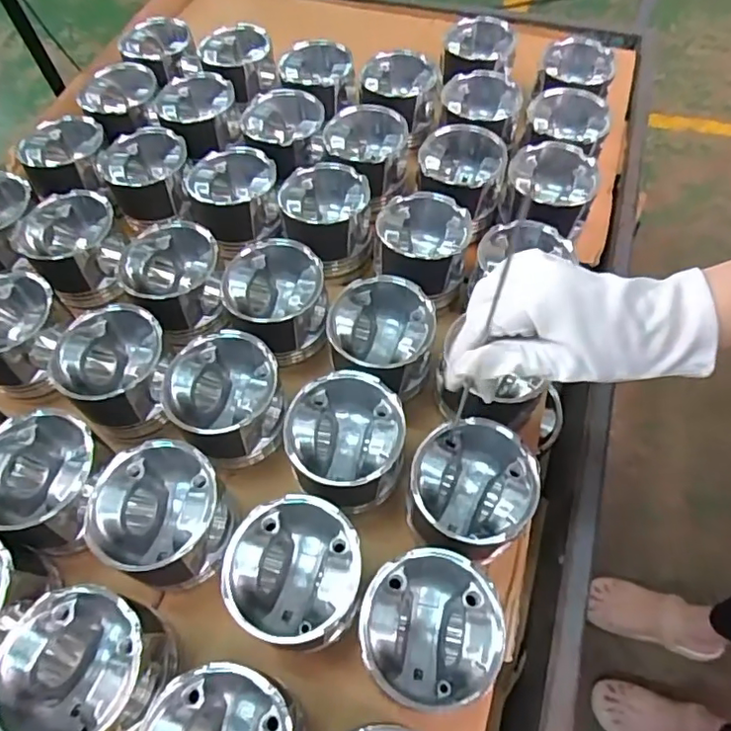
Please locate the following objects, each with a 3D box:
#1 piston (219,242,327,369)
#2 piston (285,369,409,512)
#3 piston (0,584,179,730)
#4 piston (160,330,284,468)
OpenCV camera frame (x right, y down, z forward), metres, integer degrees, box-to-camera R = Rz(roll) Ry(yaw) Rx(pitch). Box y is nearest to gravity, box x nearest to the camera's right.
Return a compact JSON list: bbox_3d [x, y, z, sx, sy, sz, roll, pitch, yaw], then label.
[{"bbox_3d":[-0.083,-0.056,0.531,0.090,0.071,0.101,-7,59,-2],"label":"piston"},{"bbox_3d":[-0.014,0.068,0.459,0.090,0.081,0.098,-1,59,2],"label":"piston"},{"bbox_3d":[-0.186,0.203,0.378,0.101,0.080,0.097,-4,58,0],"label":"piston"},{"bbox_3d":[-0.115,0.029,0.478,0.087,0.075,0.095,-1,59,2],"label":"piston"}]

